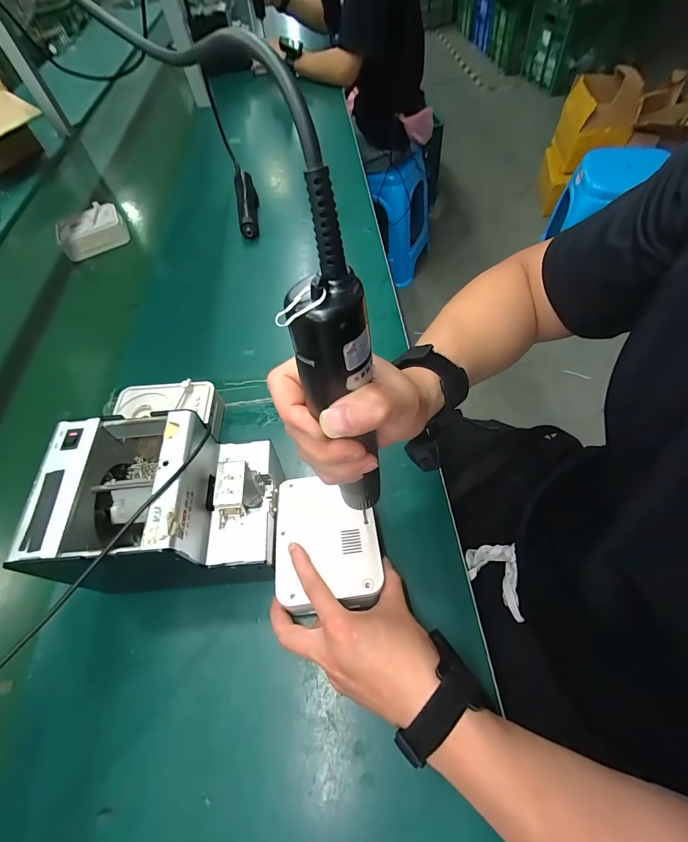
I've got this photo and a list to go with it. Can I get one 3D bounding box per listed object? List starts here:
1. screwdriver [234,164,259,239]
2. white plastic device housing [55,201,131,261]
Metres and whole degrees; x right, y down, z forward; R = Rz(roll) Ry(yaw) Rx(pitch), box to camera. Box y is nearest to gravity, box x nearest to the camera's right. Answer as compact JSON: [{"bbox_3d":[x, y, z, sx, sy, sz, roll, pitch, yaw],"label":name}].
[{"bbox_3d":[-0.201,-0.460,0.772,0.046,0.041,0.224,-13,57,-1],"label":"screwdriver"},{"bbox_3d":[-0.529,-0.398,0.773,0.130,0.048,0.094,-31,59,-12],"label":"white plastic device housing"}]

